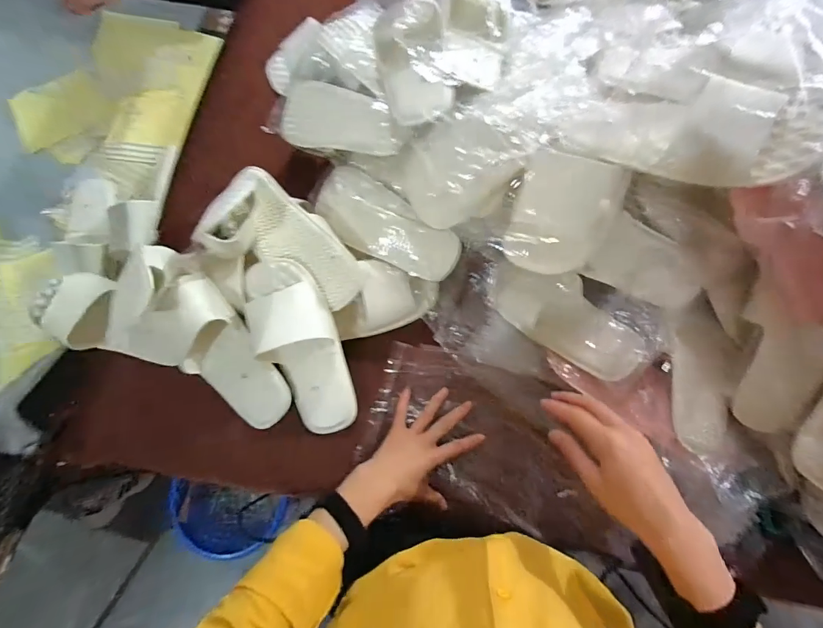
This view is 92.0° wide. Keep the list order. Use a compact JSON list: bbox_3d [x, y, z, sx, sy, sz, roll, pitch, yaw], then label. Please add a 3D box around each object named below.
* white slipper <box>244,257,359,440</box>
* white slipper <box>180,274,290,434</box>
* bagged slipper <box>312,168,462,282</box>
[{"bbox_3d":[-0.151,0.045,0.555,0.116,0.047,0.257,-23,94,-6],"label":"white slipper"},{"bbox_3d":[-0.266,0.058,0.553,0.107,0.061,0.238,-33,92,-8],"label":"white slipper"},{"bbox_3d":[-0.039,-0.131,0.596,0.234,0.050,0.093,38,106,14],"label":"bagged slipper"}]

